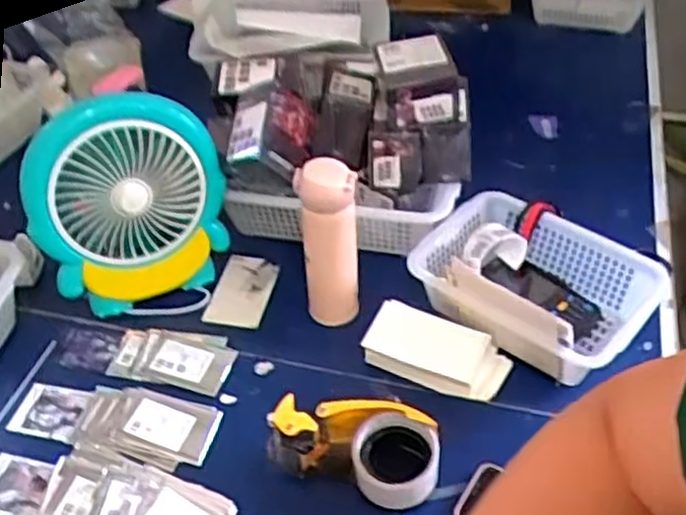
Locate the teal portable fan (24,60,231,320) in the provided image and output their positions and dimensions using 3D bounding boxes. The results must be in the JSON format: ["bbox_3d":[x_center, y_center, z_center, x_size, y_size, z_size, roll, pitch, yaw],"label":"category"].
[{"bbox_3d":[-0.260,-0.065,0.893,0.233,0.254,0.083,-21,46,-19],"label":"teal portable fan"}]

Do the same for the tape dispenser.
[{"bbox_3d":[0.013,0.191,0.742,0.170,0.076,0.084,14,45,17],"label":"tape dispenser"}]

